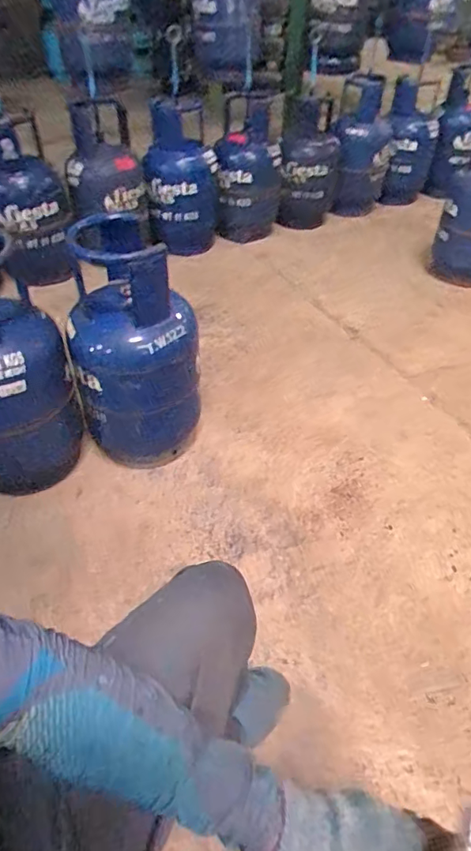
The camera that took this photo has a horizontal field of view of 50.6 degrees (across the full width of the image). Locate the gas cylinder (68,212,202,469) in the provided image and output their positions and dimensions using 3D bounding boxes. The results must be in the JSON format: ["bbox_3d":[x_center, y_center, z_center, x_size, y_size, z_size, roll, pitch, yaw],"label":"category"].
[{"bbox_3d":[-0.220,-0.171,1.158,0.264,0.548,0.257,-2,46,-4],"label":"gas cylinder"}]

